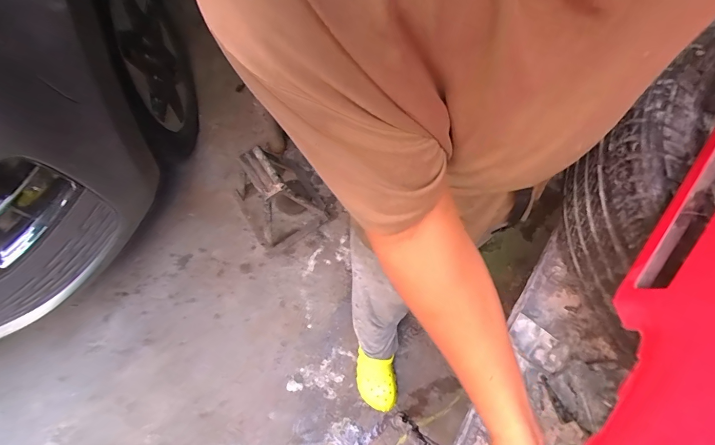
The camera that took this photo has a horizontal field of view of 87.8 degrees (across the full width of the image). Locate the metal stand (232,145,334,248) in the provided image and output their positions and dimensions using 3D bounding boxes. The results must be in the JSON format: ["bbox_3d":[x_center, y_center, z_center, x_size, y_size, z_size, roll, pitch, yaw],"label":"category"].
[{"bbox_3d":[-0.287,-0.107,1.287,0.270,0.353,0.281,-31,70,-11],"label":"metal stand"}]

